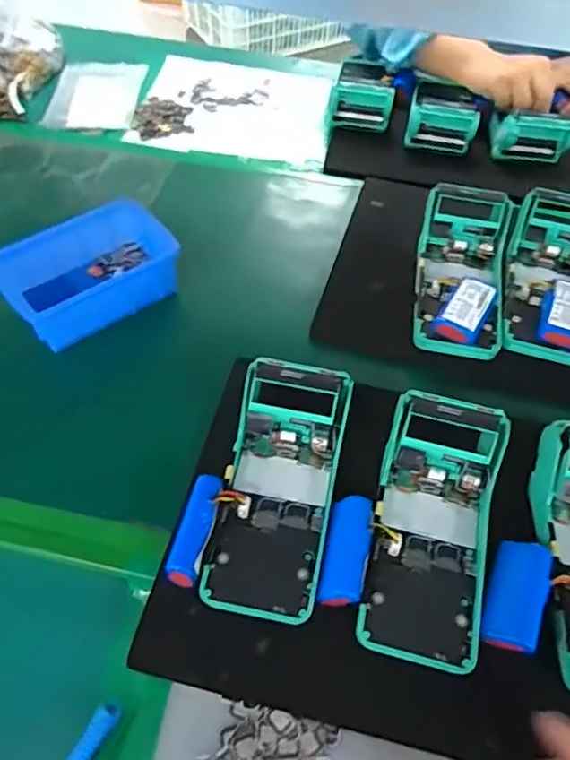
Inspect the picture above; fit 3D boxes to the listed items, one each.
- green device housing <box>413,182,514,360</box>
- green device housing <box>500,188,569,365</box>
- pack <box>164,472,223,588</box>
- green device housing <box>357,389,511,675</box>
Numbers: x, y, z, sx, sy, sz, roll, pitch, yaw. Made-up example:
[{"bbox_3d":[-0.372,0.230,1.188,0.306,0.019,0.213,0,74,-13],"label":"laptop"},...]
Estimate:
[{"bbox_3d":[0.163,-0.101,0.522,0.081,0.064,0.160,13,53,5],"label":"green device housing"},{"bbox_3d":[0.248,-0.101,0.519,0.081,0.053,0.162,16,53,8],"label":"green device housing"},{"bbox_3d":[-0.057,0.097,0.376,0.019,0.021,0.068,15,55,7],"label":"pack"},{"bbox_3d":[0.098,0.098,0.386,0.079,0.049,0.170,13,69,10],"label":"green device housing"}]

